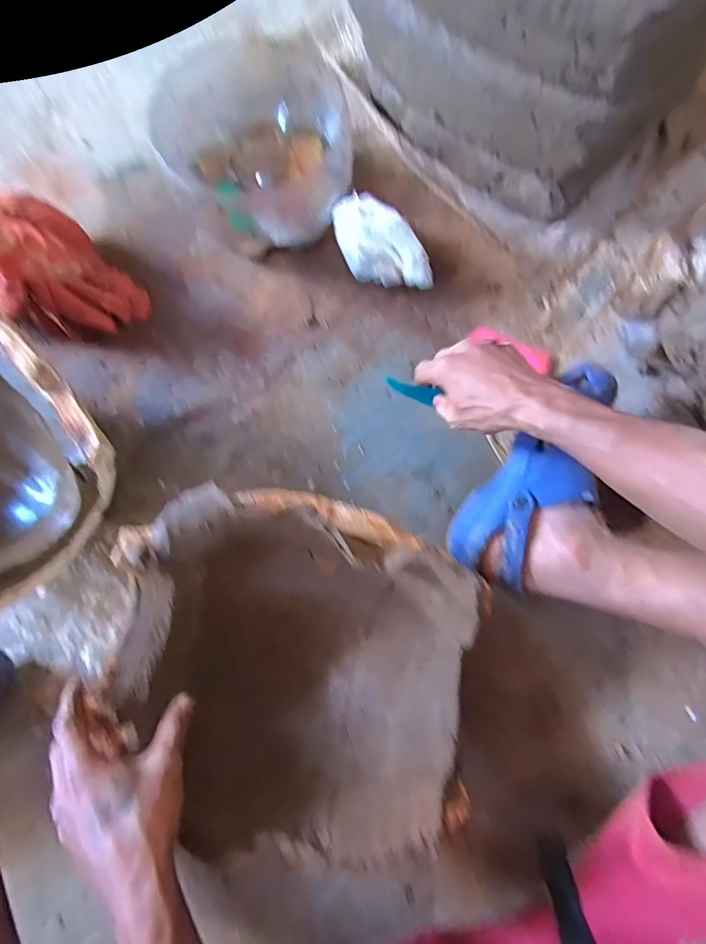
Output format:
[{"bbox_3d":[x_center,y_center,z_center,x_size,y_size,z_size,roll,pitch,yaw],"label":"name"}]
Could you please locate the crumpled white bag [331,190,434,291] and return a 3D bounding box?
[{"bbox_3d":[0.039,-0.303,0.601,0.088,0.067,0.154,-42,81,-8],"label":"crumpled white bag"}]

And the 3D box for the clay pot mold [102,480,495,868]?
[{"bbox_3d":[-0.055,0.176,0.420,0.326,0.152,0.283,11,78,3],"label":"clay pot mold"}]

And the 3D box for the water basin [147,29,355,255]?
[{"bbox_3d":[-0.130,-0.445,0.607,0.217,0.117,0.255,-33,80,-7],"label":"water basin"}]

